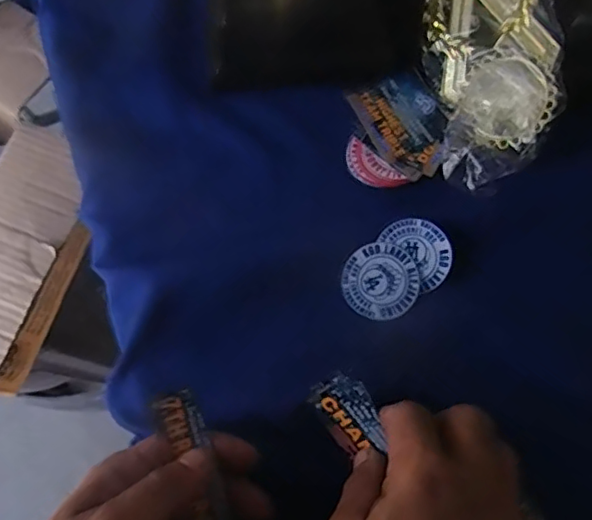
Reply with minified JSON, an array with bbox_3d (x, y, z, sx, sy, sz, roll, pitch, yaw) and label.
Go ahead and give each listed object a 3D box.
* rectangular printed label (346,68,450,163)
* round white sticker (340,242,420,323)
[{"bbox_3d":[0.068,-0.094,0.379,0.049,0.004,0.054,-27,73,-6],"label":"rectangular printed label"},{"bbox_3d":[0.051,0.013,0.351,0.045,0.004,0.044,0,91,-1],"label":"round white sticker"}]

